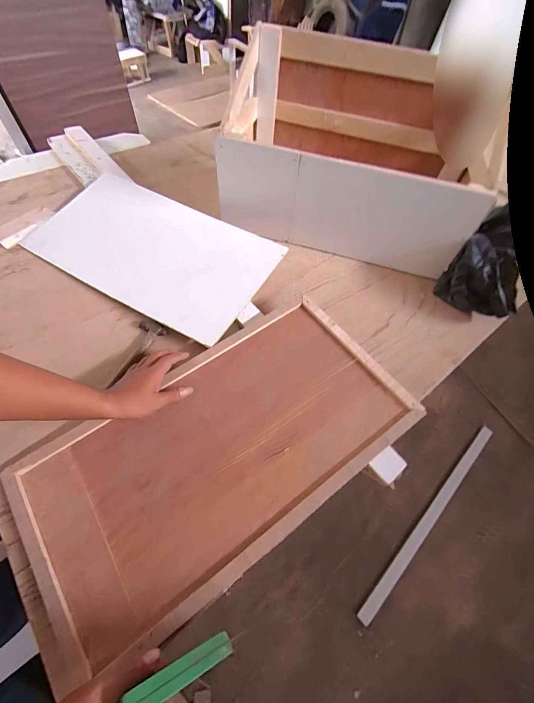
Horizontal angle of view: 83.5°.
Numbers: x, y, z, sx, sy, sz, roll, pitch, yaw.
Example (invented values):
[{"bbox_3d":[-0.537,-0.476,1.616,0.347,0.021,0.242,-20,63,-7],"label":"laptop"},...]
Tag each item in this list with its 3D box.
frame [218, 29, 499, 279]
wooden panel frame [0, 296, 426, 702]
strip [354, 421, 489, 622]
[{"bbox_3d":[0.220,-0.494,0.774,0.606,0.356,0.313,16,59,6],"label":"frame"},{"bbox_3d":[-0.073,0.161,0.505,0.625,0.048,0.330,-31,66,-20],"label":"wooden panel frame"},{"bbox_3d":[0.670,0.637,1.192,0.964,0.030,0.041,-38,68,-23],"label":"strip"}]

